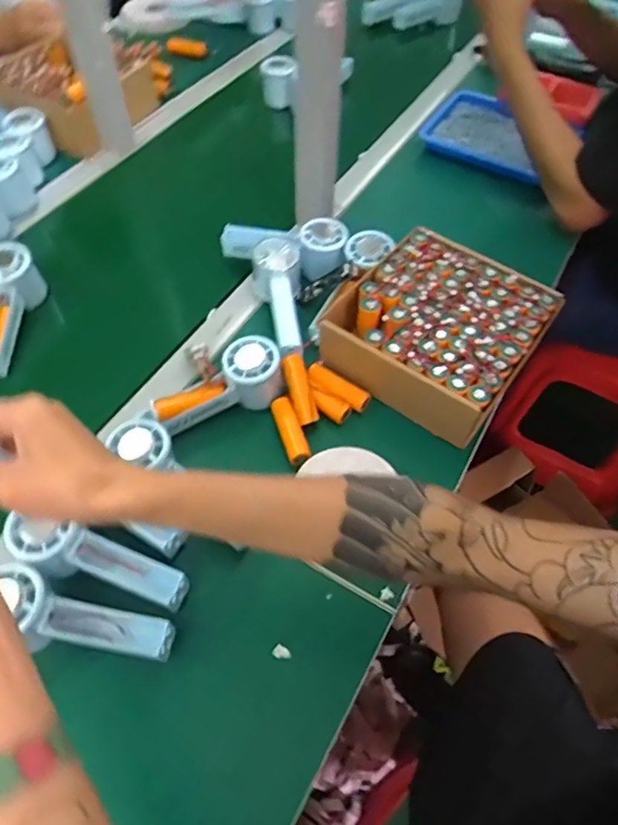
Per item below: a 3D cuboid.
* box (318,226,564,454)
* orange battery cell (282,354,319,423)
[{"bbox_3d":[0.135,-0.088,0.590,0.194,0.072,0.195,32,60,19],"label":"box"},{"bbox_3d":[-0.009,-0.024,0.562,0.023,0.016,0.073,-15,84,-12],"label":"orange battery cell"}]

